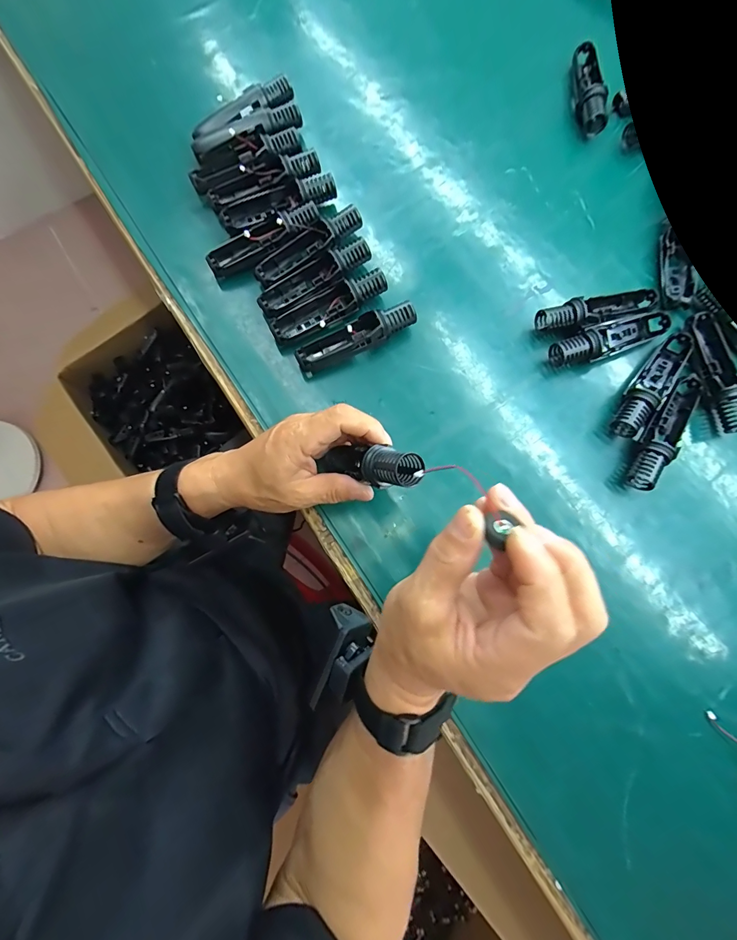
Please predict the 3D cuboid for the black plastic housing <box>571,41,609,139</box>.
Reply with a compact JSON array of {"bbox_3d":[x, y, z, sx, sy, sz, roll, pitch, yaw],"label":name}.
[{"bbox_3d":[0.259,-0.445,0.454,0.030,0.031,0.120,2,78,-1],"label":"black plastic housing"}]

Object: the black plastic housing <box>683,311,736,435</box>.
[{"bbox_3d":[0.336,-0.096,0.380,0.035,0.030,0.122,-6,78,-2],"label":"black plastic housing"}]

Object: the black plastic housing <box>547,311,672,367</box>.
[{"bbox_3d":[0.238,-0.129,0.387,0.124,0.033,0.029,-22,79,-5],"label":"black plastic housing"}]

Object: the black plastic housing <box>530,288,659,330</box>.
[{"bbox_3d":[0.230,-0.158,0.392,0.124,0.030,0.029,-15,79,-4],"label":"black plastic housing"}]

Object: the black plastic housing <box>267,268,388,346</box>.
[{"bbox_3d":[-0.040,-0.161,0.387,0.120,0.031,0.035,-27,80,-6],"label":"black plastic housing"}]

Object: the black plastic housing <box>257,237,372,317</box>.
[{"bbox_3d":[-0.054,-0.194,0.399,0.123,0.029,0.030,-30,80,-7],"label":"black plastic housing"}]

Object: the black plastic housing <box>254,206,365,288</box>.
[{"bbox_3d":[-0.060,-0.226,0.401,0.121,0.028,0.031,-34,81,-8],"label":"black plastic housing"}]

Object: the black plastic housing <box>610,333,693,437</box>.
[{"bbox_3d":[0.272,-0.081,0.377,0.029,0.032,0.120,40,80,7],"label":"black plastic housing"}]

